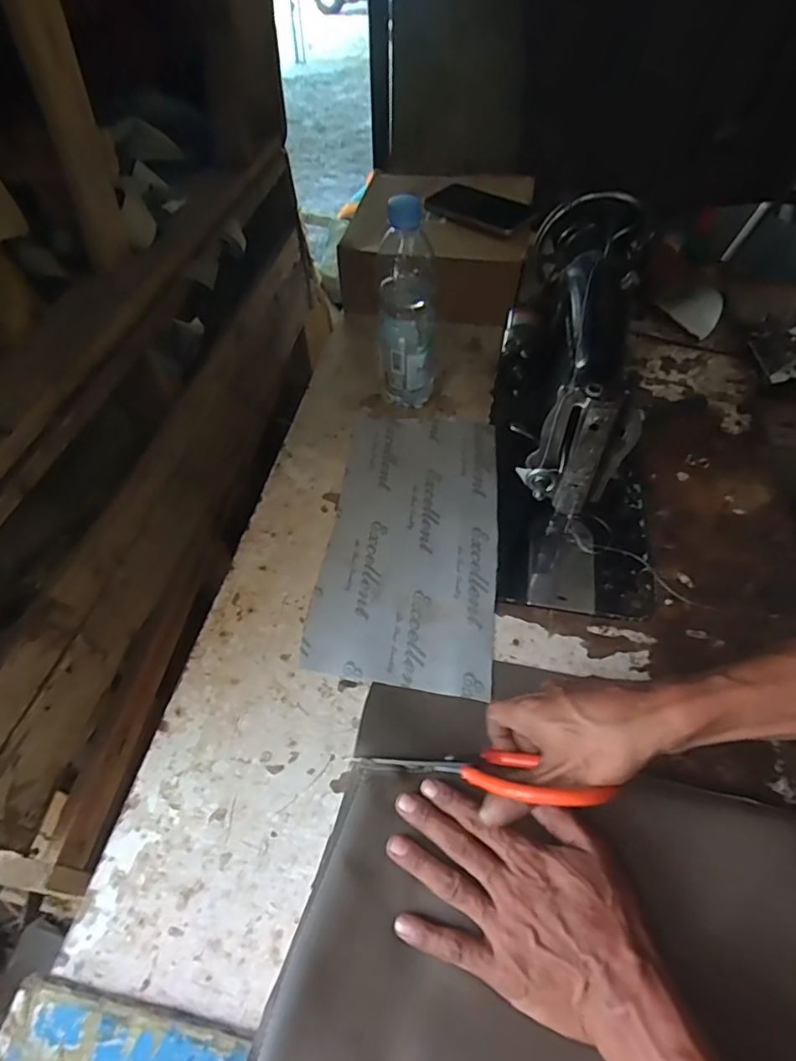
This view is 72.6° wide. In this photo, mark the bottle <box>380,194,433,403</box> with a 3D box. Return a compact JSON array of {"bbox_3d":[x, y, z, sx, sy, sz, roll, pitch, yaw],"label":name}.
[{"bbox_3d":[0.011,-0.242,0.620,0.063,0.234,0.065,1,55,3],"label":"bottle"}]

